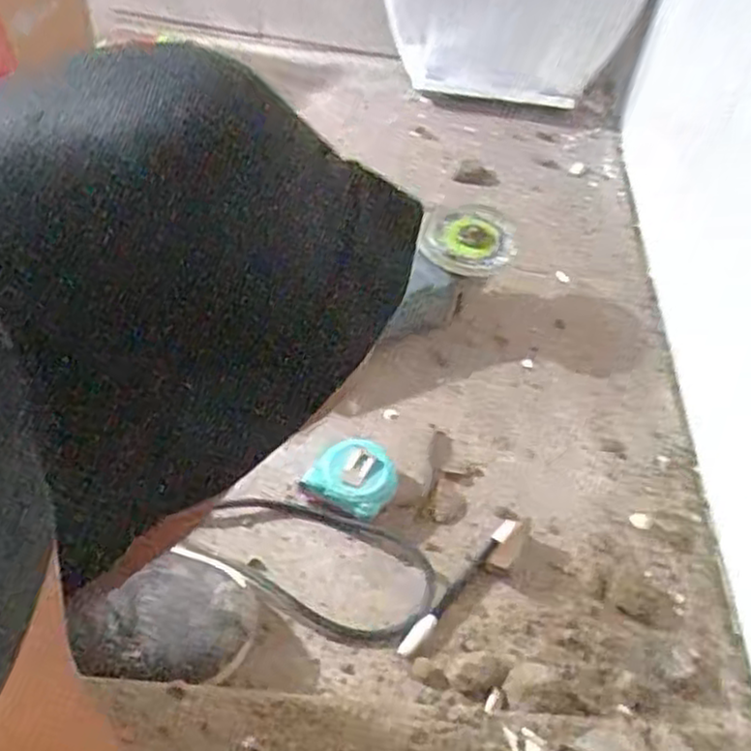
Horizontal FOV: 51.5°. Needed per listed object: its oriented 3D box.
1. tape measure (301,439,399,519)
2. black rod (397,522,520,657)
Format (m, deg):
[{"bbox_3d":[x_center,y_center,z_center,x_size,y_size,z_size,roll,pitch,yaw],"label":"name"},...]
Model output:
[{"bbox_3d":[-0.018,0.089,0.650,0.065,0.038,0.060,31,54,18],"label":"tape measure"},{"bbox_3d":[0.067,0.162,0.610,0.011,0.008,0.145,35,55,21],"label":"black rod"}]

